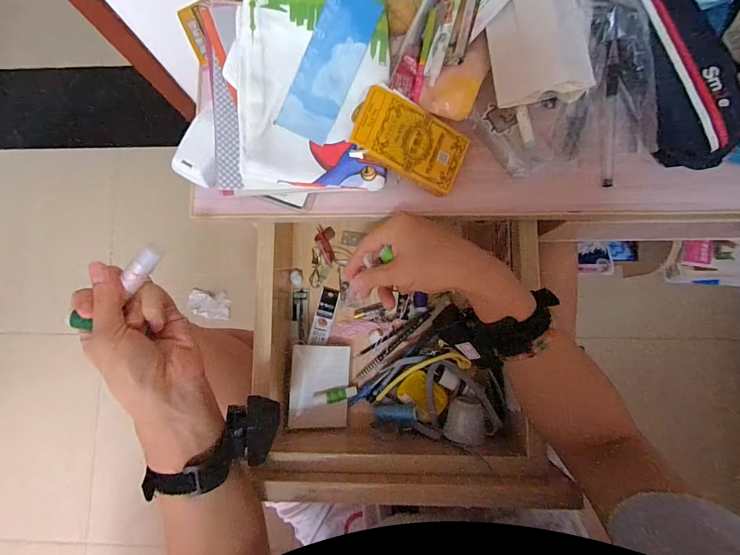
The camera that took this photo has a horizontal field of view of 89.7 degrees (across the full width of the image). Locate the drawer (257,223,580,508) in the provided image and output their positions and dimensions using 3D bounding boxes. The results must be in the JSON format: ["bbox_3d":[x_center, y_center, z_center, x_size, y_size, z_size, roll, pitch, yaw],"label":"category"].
[{"bbox_3d":[0.023,0.078,0.435,0.336,0.112,0.318,-3,84,2],"label":"drawer"}]

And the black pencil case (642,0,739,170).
[{"bbox_3d":[0.274,-0.189,0.329,0.042,0.060,0.182,-19,83,0],"label":"black pencil case"}]

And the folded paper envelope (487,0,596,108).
[{"bbox_3d":[0.147,-0.237,0.336,0.077,0.019,0.163,-7,83,22],"label":"folded paper envelope"}]

